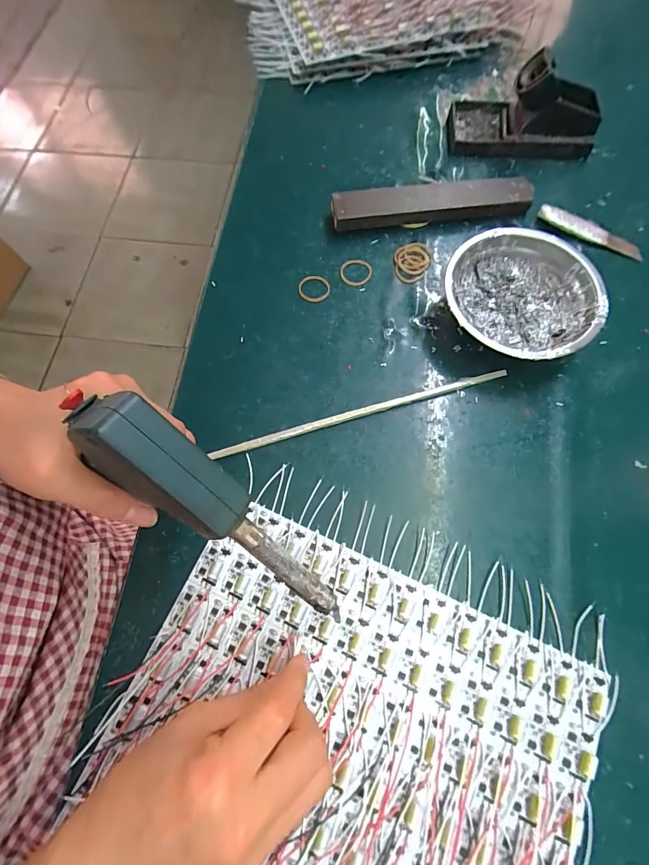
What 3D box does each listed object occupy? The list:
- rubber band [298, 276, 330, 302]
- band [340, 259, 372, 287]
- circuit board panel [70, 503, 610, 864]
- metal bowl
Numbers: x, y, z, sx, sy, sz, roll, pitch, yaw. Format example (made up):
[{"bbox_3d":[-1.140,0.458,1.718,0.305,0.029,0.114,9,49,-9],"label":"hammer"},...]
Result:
[{"bbox_3d":[-0.010,-0.137,0.363,0.030,0.004,0.028,0,71,1],"label":"rubber band"},{"bbox_3d":[0.030,-0.154,0.366,0.030,0.005,0.028,0,71,1],"label":"band"},{"bbox_3d":[0.009,0.208,0.240,0.284,0.009,0.239,24,73,9],"label":"circuit board panel"},{"bbox_3d":[0.166,-0.111,0.329,0.122,0.041,0.121,0,71,1],"label":"metal bowl"}]

